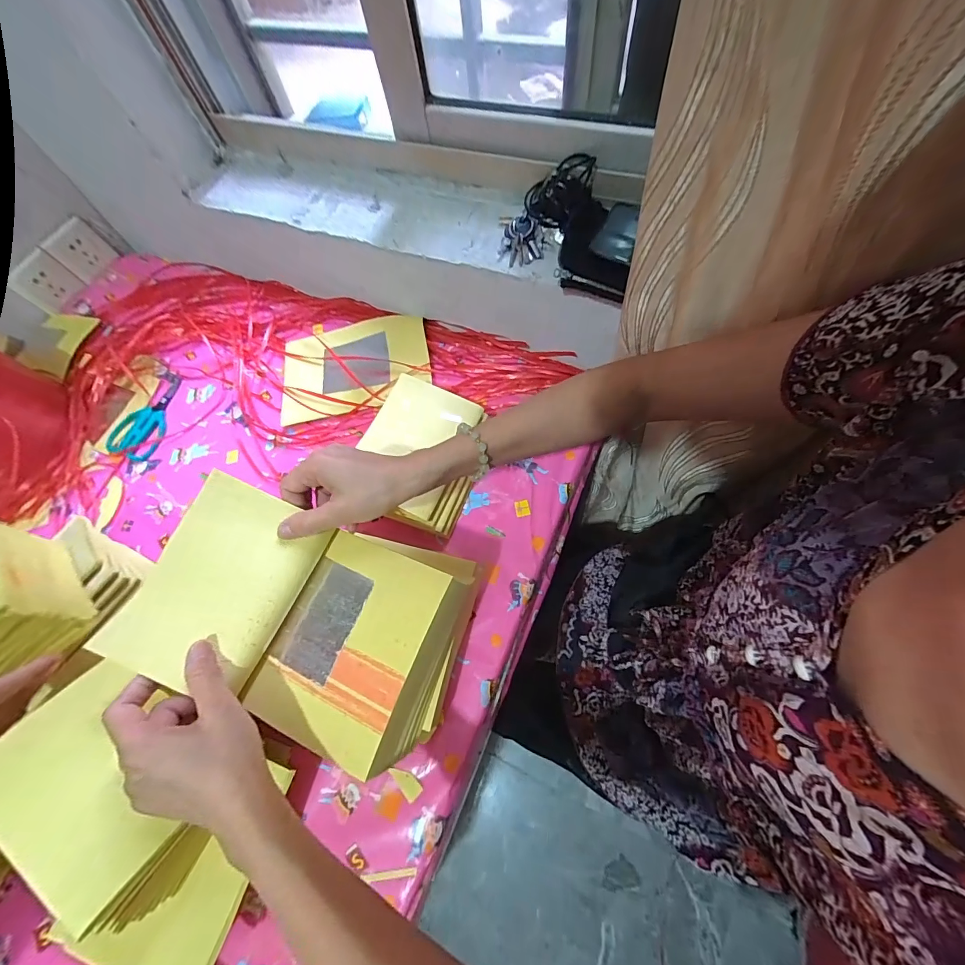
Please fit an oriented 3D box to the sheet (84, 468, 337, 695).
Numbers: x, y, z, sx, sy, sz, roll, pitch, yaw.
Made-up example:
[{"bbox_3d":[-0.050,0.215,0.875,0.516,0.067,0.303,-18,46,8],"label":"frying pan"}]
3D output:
[{"bbox_3d":[-0.220,0.079,0.337,0.109,0.036,0.155,22,69,12],"label":"sheet"}]

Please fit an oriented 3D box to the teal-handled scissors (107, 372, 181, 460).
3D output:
[{"bbox_3d":[-0.520,-0.107,0.644,0.086,0.008,0.150,20,69,11],"label":"teal-handled scissors"}]

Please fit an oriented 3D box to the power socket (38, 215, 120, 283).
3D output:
[{"bbox_3d":[-0.773,-0.449,0.785,0.012,0.079,0.089,18,67,27],"label":"power socket"}]

